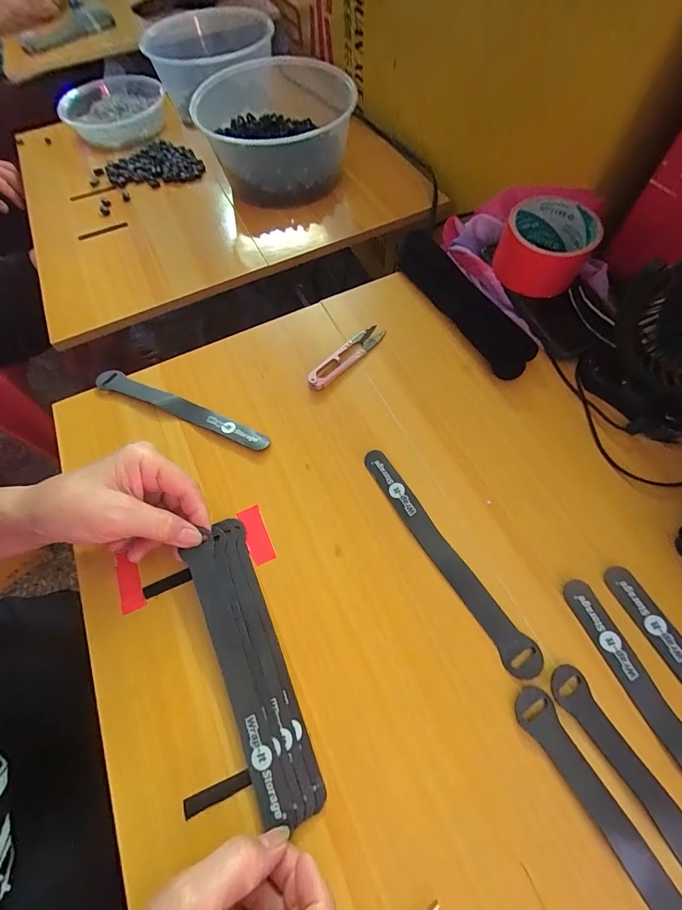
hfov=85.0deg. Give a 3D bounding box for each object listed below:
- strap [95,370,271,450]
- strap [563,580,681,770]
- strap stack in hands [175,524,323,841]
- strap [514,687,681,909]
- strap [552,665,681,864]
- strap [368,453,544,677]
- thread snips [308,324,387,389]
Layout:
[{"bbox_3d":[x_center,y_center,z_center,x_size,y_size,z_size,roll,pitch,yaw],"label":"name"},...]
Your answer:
[{"bbox_3d":[-0.156,-0.045,0.362,0.194,0.007,0.021,21,67,13],"label":"strap"},{"bbox_3d":[0.211,0.176,0.235,0.024,0.005,0.194,-25,65,-9],"label":"strap"},{"bbox_3d":[-0.068,0.142,0.266,0.049,0.015,0.192,-24,64,-9],"label":"strap stack in hands"},{"bbox_3d":[0.171,0.234,0.209,0.025,0.004,0.194,-29,66,-11],"label":"strap"},{"bbox_3d":[0.194,0.220,0.211,0.023,0.004,0.191,-27,65,-10],"label":"strap"},{"bbox_3d":[0.078,0.075,0.289,0.023,0.005,0.194,-31,66,-12],"label":"strap"},{"bbox_3d":[0.004,-0.103,0.378,0.023,0.011,0.102,40,72,20],"label":"thread snips"}]

